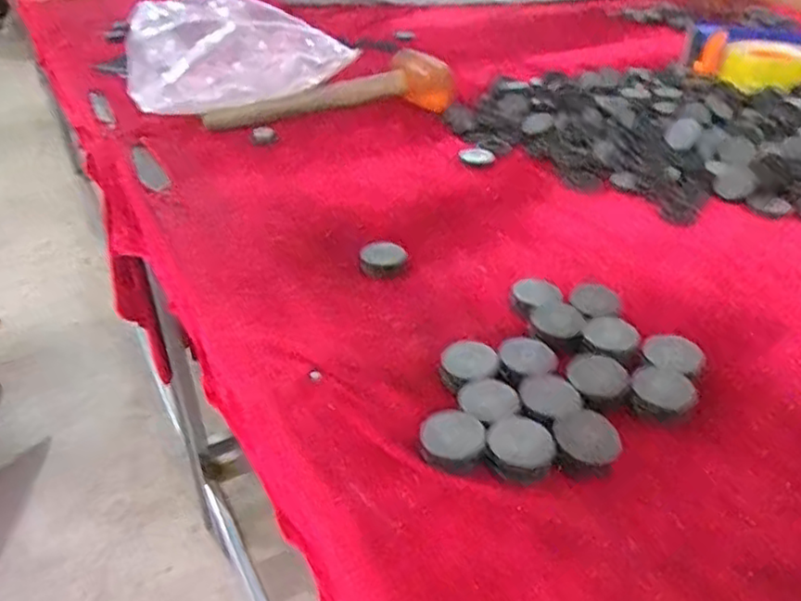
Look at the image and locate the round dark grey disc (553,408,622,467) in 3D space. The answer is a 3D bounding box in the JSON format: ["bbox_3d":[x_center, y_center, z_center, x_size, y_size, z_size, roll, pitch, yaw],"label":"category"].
[{"bbox_3d":[0.098,0.070,0.347,0.034,0.004,0.034,-1,35,1],"label":"round dark grey disc"}]

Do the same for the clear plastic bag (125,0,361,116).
[{"bbox_3d":[-0.186,-0.284,0.776,0.248,0.104,0.150,-12,36,-15],"label":"clear plastic bag"}]

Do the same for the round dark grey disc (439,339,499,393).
[{"bbox_3d":[0.040,0.038,0.397,0.035,0.011,0.032,-1,35,1],"label":"round dark grey disc"}]

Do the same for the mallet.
[{"bbox_3d":[-0.083,-0.243,0.797,0.292,0.047,0.079,-8,35,-10],"label":"mallet"}]

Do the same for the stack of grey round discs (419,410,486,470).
[{"bbox_3d":[0.027,0.070,0.348,0.033,0.009,0.036,1,35,3],"label":"stack of grey round discs"}]

